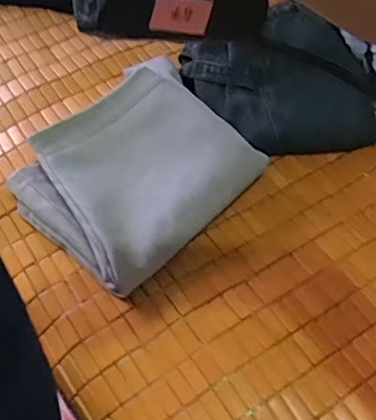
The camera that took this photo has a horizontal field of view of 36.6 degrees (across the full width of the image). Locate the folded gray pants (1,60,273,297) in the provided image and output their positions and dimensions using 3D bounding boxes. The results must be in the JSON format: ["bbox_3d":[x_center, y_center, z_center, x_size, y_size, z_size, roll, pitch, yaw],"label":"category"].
[{"bbox_3d":[-0.056,-0.042,0.639,0.190,0.074,0.227,40,64,22],"label":"folded gray pants"}]

